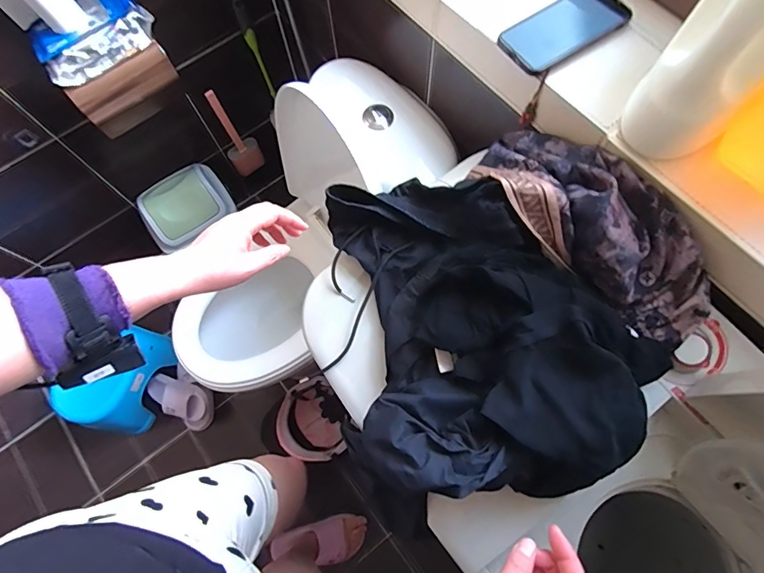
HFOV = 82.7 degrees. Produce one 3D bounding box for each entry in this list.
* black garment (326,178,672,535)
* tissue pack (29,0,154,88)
[{"bbox_3d":[0.090,0.022,0.486,0.248,0.119,0.366,-10,71,-1],"label":"black garment"},{"bbox_3d":[-0.550,-0.482,0.824,0.211,0.074,0.103,-36,74,-10],"label":"tissue pack"}]

